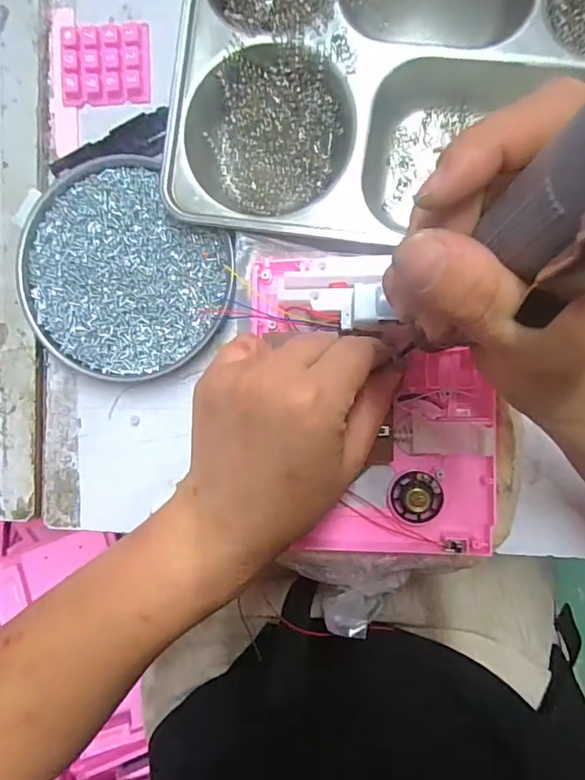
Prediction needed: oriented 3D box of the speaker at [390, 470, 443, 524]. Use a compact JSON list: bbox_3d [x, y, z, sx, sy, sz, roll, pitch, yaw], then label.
[{"bbox_3d":[0.069,0.060,0.271,0.028,0.010,0.029,0,92,6],"label":"speaker"}]

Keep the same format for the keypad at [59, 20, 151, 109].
[{"bbox_3d":[-0.122,-0.213,0.323,0.055,0.010,0.048,0,92,6],"label":"keypad"}]

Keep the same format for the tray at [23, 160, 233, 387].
[{"bbox_3d":[-0.108,-0.072,0.314,0.133,0.020,0.124,0,92,6],"label":"tray"}]

